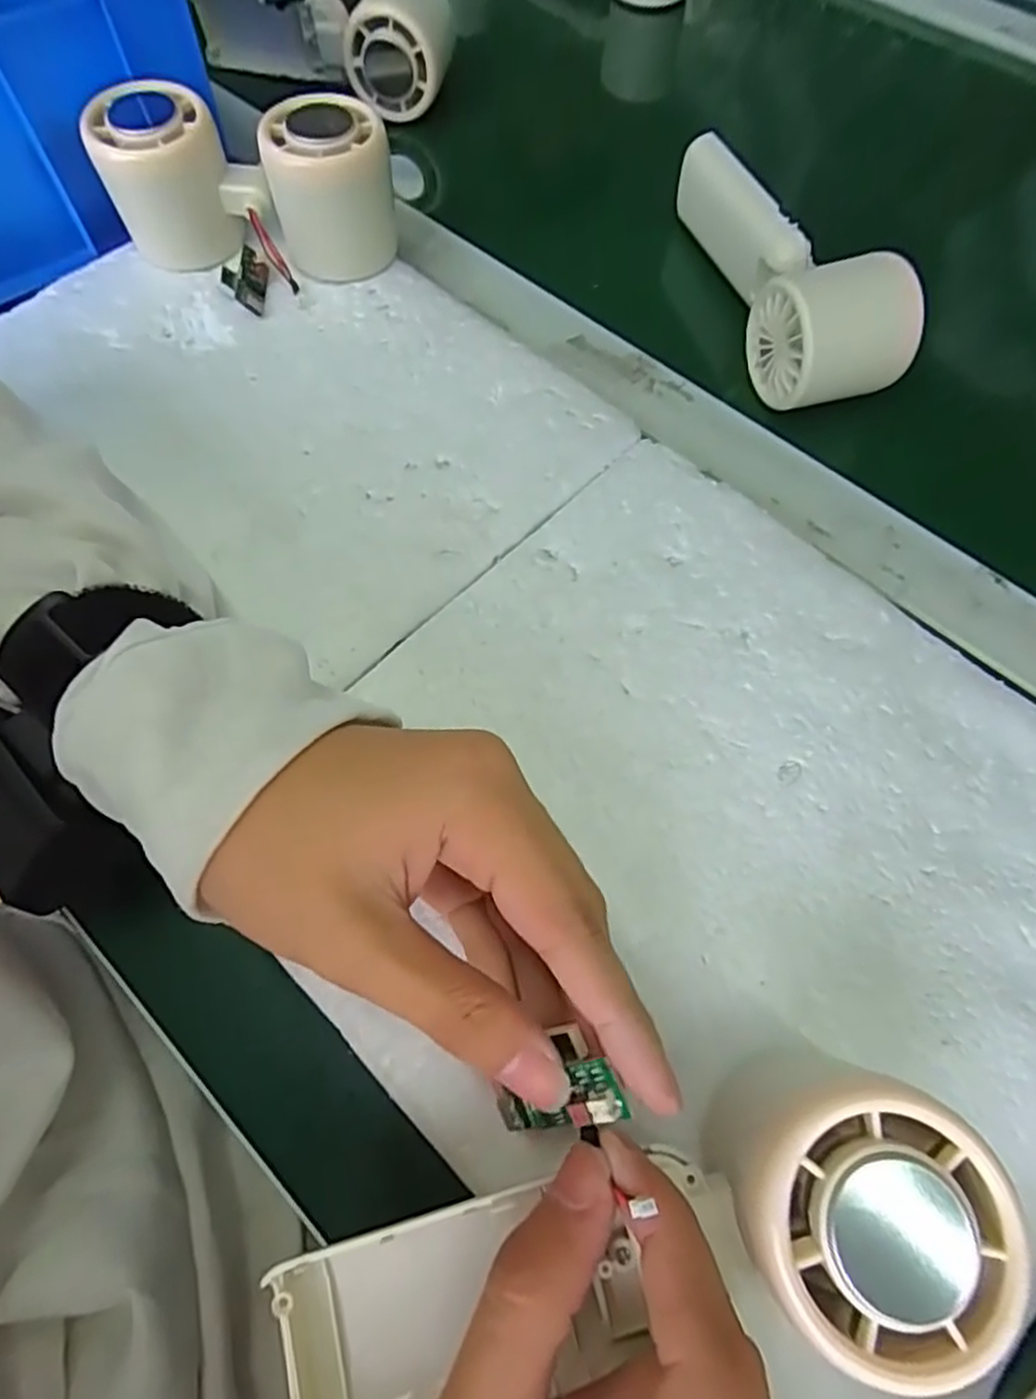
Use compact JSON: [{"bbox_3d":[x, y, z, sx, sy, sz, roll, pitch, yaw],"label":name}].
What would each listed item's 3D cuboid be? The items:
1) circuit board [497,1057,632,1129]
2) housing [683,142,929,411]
[{"bbox_3d":[0.010,0.101,0.179,0.006,0.037,0.014,10,54,-46],"label":"circuit board"},{"bbox_3d":[0.121,-0.194,0.326,0.051,0.052,0.128,-22,68,-9],"label":"housing"}]

